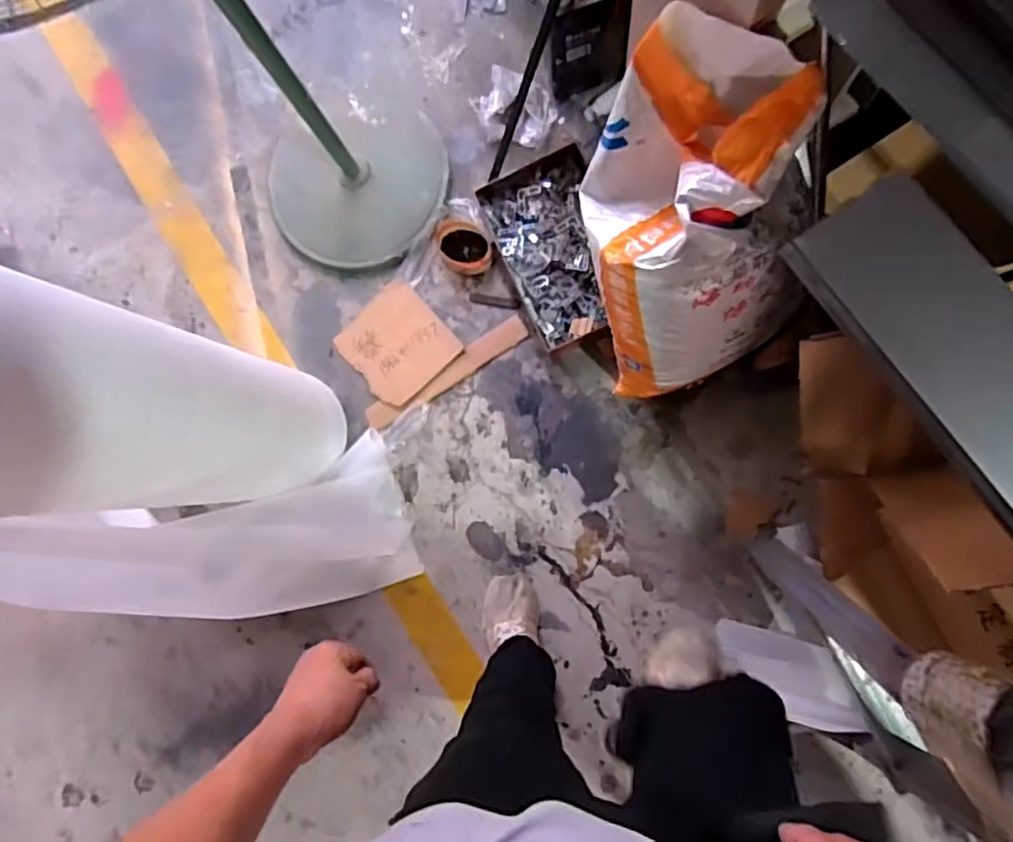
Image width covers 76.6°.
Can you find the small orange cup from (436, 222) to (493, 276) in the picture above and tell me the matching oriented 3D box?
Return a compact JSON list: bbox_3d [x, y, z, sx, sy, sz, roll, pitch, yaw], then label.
[{"bbox_3d":[-0.093,-0.378,1.390,0.107,0.047,0.136,-28,82,4],"label":"small orange cup"}]

